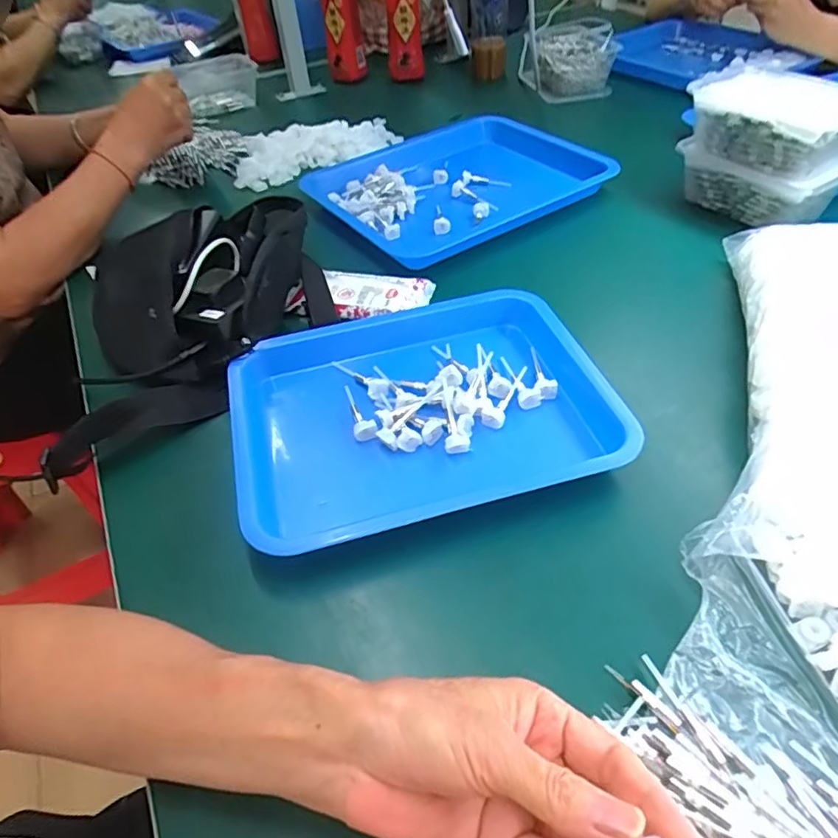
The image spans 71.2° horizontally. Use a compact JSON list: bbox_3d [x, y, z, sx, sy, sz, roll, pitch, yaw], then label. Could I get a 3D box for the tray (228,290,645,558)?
[{"bbox_3d":[0.002,-0.010,0.462,0.293,0.034,0.221,-13,47,-9],"label":"tray"}]

